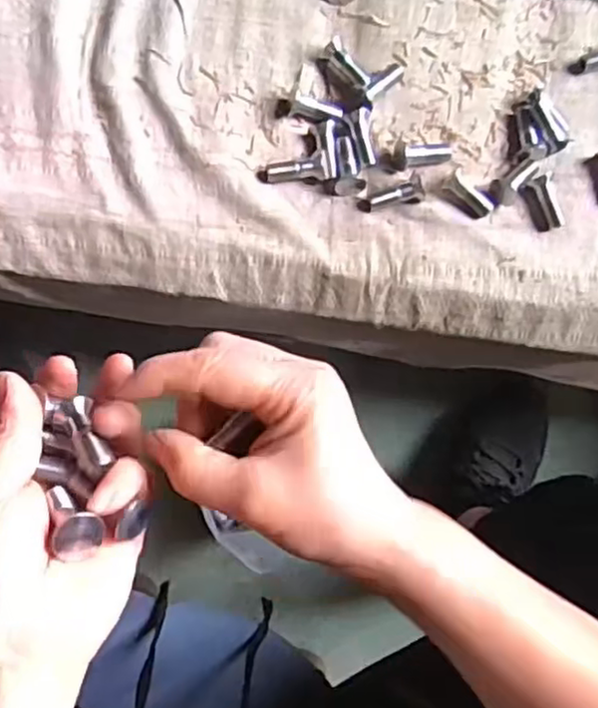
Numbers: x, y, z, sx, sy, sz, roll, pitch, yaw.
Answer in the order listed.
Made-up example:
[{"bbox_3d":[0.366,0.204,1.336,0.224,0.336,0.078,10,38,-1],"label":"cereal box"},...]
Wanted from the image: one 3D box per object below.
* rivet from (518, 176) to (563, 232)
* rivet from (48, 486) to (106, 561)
[{"bbox_3d":[0.157,-0.096,0.444,0.018,0.010,0.034,-25,86,-9],"label":"rivet"},{"bbox_3d":[-0.091,0.064,0.275,0.015,0.035,0.017,-43,128,-5],"label":"rivet"}]

